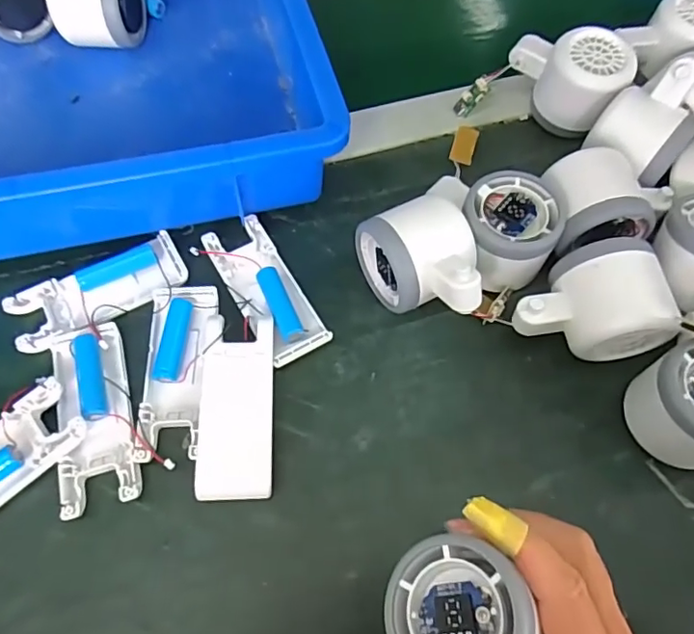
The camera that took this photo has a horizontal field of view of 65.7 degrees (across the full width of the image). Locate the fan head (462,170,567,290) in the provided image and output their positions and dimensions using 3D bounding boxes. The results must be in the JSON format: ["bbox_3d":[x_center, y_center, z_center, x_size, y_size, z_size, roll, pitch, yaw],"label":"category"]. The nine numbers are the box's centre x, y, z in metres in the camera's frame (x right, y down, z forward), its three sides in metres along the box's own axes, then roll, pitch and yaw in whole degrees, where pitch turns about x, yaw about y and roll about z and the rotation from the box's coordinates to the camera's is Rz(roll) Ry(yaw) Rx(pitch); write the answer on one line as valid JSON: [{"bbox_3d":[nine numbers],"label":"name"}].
[{"bbox_3d":[0.098,-0.051,0.336,0.055,0.051,0.063,16,65,7],"label":"fan head"}]

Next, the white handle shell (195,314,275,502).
[{"bbox_3d":[-0.061,0.047,0.300,0.039,0.022,0.102,-2,64,-1],"label":"white handle shell"}]

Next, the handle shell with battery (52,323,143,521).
[{"bbox_3d":[-0.141,0.054,0.299,0.040,0.014,0.102,-16,65,-8],"label":"handle shell with battery"}]

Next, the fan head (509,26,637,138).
[{"bbox_3d":[0.165,-0.178,0.398,0.058,0.054,0.083,-33,69,-15],"label":"fan head"}]

